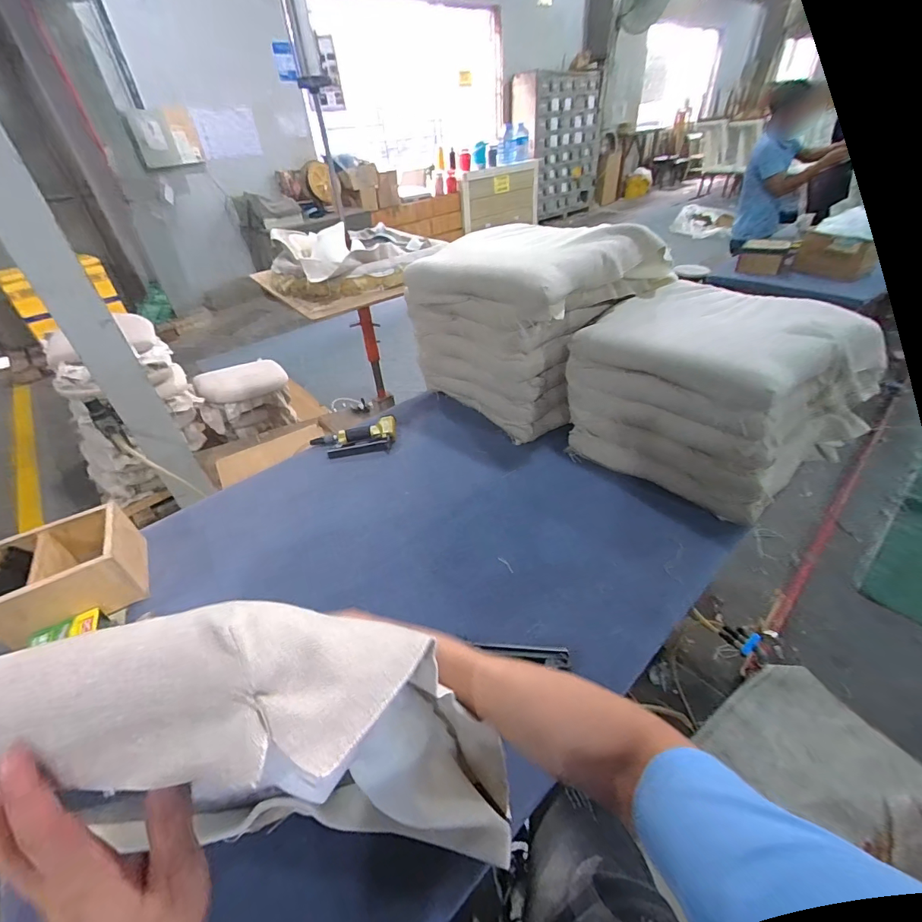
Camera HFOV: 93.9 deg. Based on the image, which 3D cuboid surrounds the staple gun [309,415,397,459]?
[{"bbox_3d":[-0.312,-0.067,1.255,0.242,0.039,0.122,-8,39,-2],"label":"staple gun"}]

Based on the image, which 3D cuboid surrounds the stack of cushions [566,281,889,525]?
[{"bbox_3d":[0.572,-0.154,1.023,0.429,0.351,0.483,-26,43,-23],"label":"stack of cushions"}]

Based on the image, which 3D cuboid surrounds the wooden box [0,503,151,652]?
[{"bbox_3d":[-0.779,0.222,0.864,0.228,0.134,0.198,-27,43,-25],"label":"wooden box"}]

